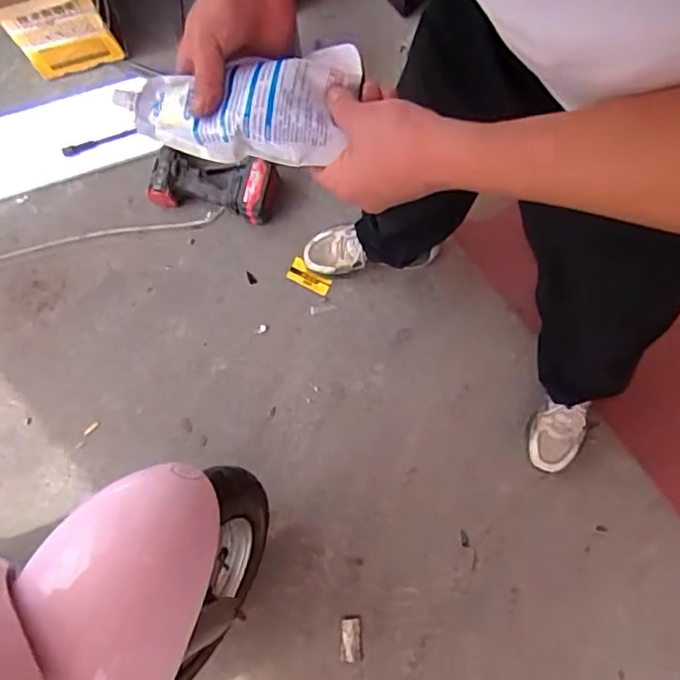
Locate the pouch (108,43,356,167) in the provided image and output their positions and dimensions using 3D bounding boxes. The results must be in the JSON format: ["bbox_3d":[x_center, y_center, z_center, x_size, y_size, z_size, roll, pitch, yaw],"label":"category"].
[{"bbox_3d":[-0.081,-0.177,0.489,0.183,0.030,0.082,1,74,13],"label":"pouch"}]

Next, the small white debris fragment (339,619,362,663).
[{"bbox_3d":[0.019,0.559,1.192,0.038,0.004,0.074,-3,77,1],"label":"small white debris fragment"}]

